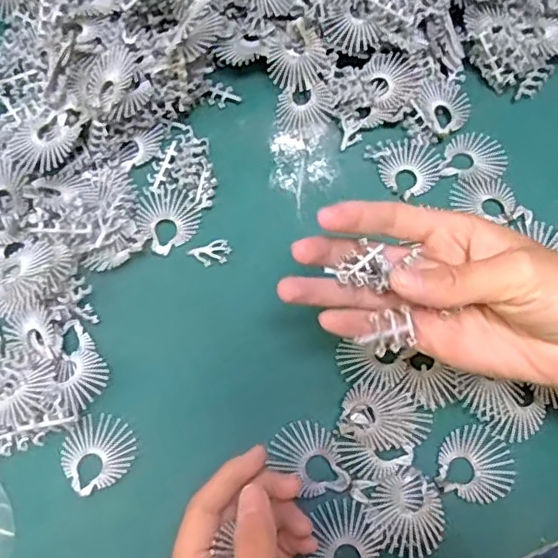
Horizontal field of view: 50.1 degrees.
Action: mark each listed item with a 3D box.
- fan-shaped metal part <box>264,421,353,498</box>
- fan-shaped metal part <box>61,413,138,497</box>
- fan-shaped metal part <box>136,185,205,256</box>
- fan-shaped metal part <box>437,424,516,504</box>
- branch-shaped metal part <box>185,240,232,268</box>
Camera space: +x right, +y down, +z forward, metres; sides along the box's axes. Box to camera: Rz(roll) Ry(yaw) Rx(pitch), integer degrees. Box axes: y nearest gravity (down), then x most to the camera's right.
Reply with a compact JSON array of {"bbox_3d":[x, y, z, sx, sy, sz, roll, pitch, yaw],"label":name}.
[{"bbox_3d":[0.016,0.101,0.336,0.037,0.007,0.042,-16,70,-6],"label":"fan-shaped metal part"},{"bbox_3d":[-0.102,0.097,0.338,0.040,0.004,0.040,0,69,0],"label":"fan-shaped metal part"},{"bbox_3d":[-0.072,-0.042,0.389,0.041,0.006,0.042,-30,72,-10],"label":"fan-shaped metal part"},{"bbox_3d":[0.109,0.102,0.331,0.041,0.004,0.040,0,69,0],"label":"fan-shaped metal part"},{"bbox_3d":[-0.043,-0.016,0.382,0.026,0.004,0.016,-22,71,-8],"label":"branch-shaped metal part"}]

